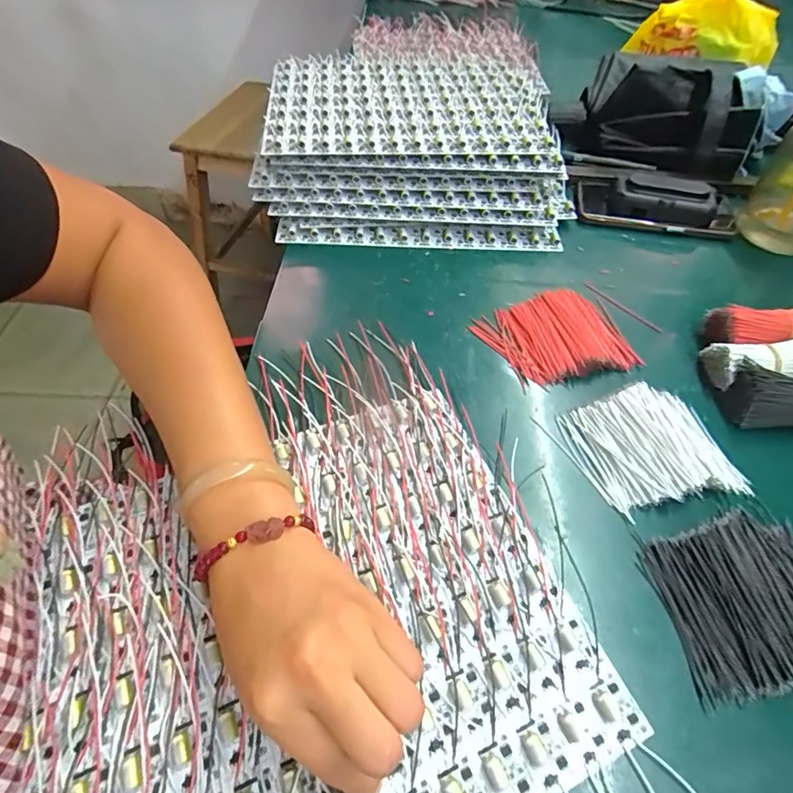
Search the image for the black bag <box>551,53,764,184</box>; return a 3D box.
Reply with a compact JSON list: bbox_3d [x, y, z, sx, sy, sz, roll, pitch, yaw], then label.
[{"bbox_3d":[0.304,-0.336,0.587,0.225,0.103,0.104,26,55,15],"label":"black bag"}]

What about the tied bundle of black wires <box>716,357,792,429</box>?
[{"bbox_3d":[0.302,0.003,0.369,0.096,0.034,0.044,9,53,4],"label":"tied bundle of black wires"}]

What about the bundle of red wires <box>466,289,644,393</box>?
[{"bbox_3d":[0.135,-0.052,0.418,0.117,0.016,0.091,-16,56,-13],"label":"bundle of red wires"}]

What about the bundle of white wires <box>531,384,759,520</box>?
[{"bbox_3d":[0.177,0.035,0.348,0.108,0.016,0.090,-15,55,-12],"label":"bundle of white wires"}]

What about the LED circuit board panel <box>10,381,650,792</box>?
[{"bbox_3d":[-0.050,0.123,0.277,0.289,0.015,0.249,-20,57,-16],"label":"LED circuit board panel"}]

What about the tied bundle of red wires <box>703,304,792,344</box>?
[{"bbox_3d":[0.311,-0.055,0.412,0.087,0.030,0.036,3,54,0],"label":"tied bundle of red wires"}]

